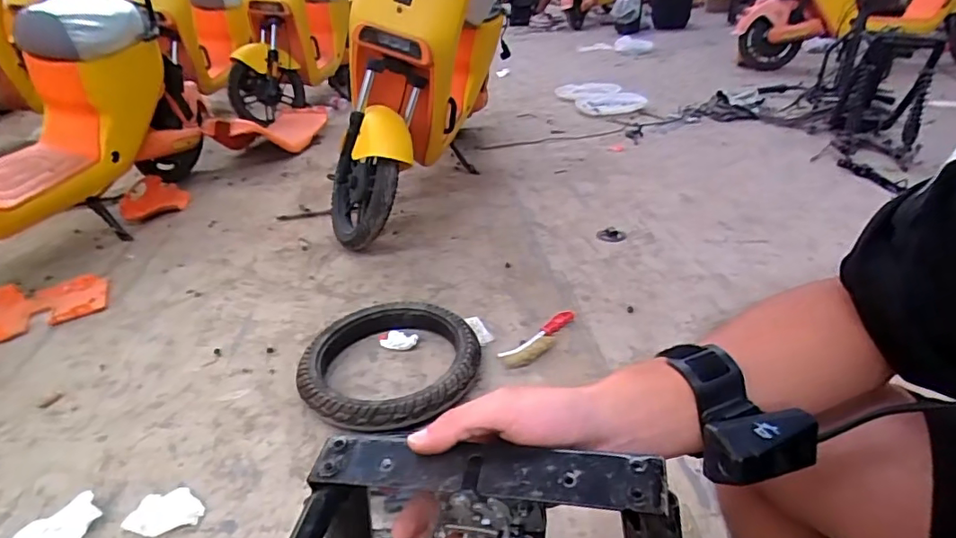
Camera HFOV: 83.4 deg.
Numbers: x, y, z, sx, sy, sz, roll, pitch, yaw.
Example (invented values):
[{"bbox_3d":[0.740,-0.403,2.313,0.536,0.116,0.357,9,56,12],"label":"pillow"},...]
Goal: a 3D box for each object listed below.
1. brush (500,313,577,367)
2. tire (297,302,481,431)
[{"bbox_3d":[0.143,0.151,1.168,0.062,0.017,0.231,24,39,37],"label":"brush"},{"bbox_3d":[-0.174,0.194,1.094,0.355,0.069,0.350,-5,30,-4],"label":"tire"}]

